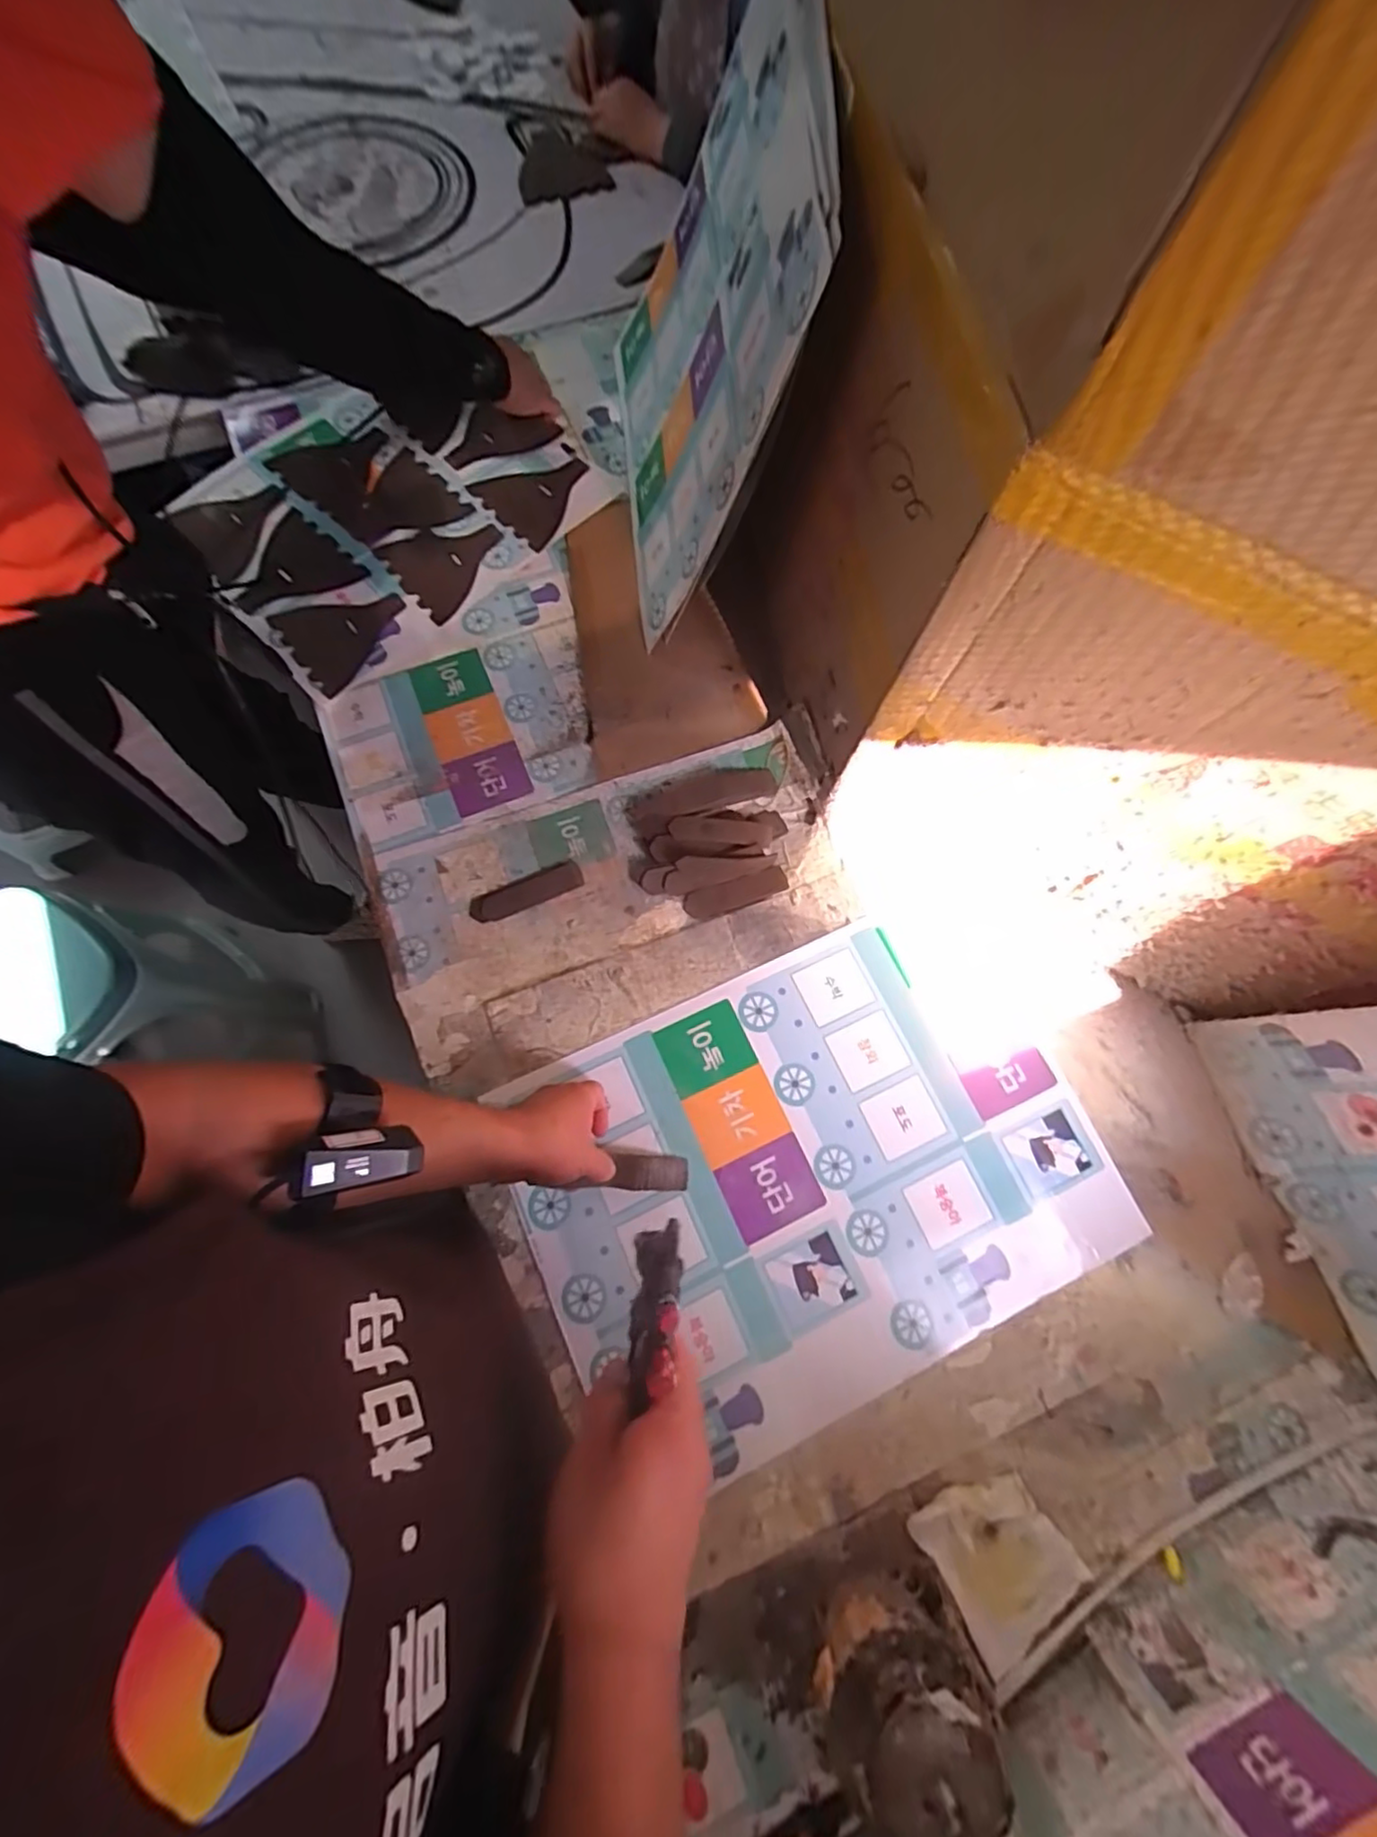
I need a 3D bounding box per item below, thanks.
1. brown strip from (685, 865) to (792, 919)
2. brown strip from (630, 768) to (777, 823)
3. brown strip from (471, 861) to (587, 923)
[{"bbox_3d":[0.050,-0.025,0.675,0.108,0.013,0.031,-16,74,-5],"label":"brown strip"},{"bbox_3d":[0.016,-0.137,0.701,0.159,0.011,0.047,-16,65,-12],"label":"brown strip"},{"bbox_3d":[-0.169,-0.026,0.669,0.118,0.004,0.034,-22,75,-7],"label":"brown strip"}]

